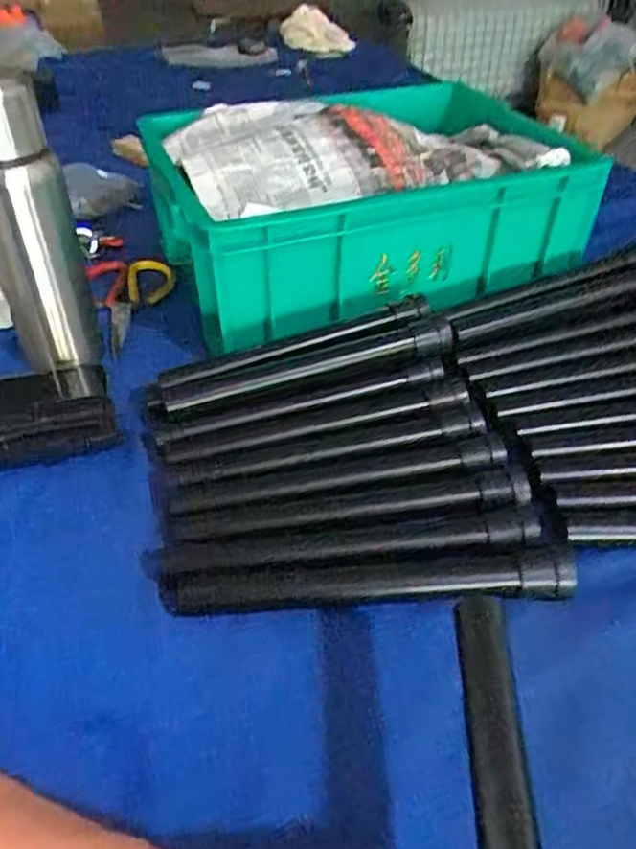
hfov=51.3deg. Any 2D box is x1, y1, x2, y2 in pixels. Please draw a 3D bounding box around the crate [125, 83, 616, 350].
[{"bbox_3d":[0.044,-0.249,0.707,0.406,0.134,0.297,-14,42,-15],"label":"crate"}]

